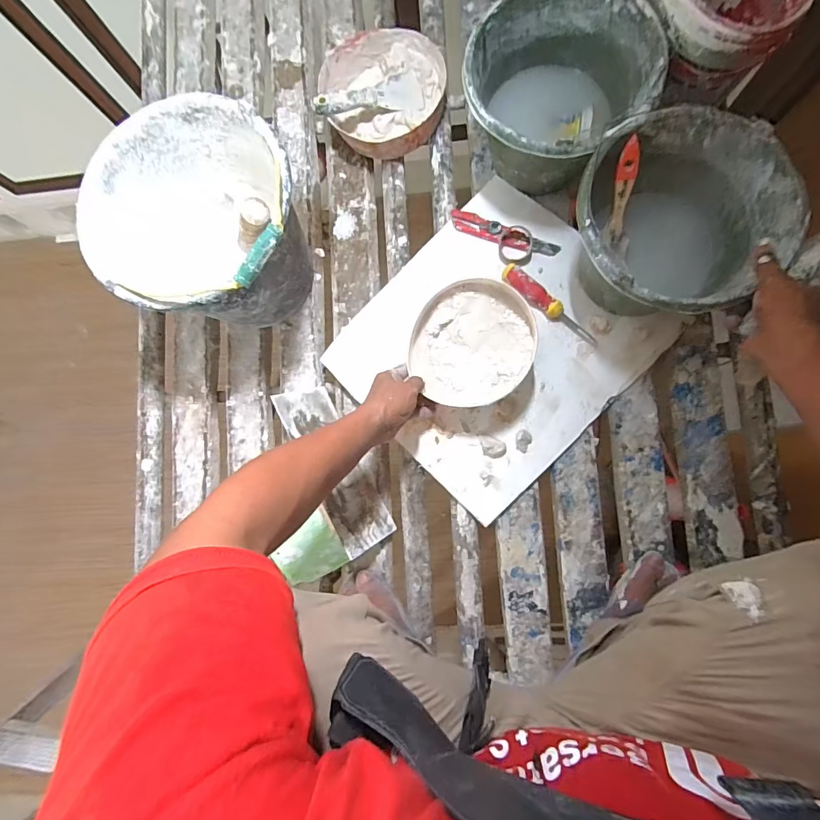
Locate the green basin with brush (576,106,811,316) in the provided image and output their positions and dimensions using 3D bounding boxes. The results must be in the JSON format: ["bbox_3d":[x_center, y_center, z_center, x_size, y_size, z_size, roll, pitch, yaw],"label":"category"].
[{"bbox_3d":[0.332,-0.226,0.571,0.237,0.169,0.232,-1,84,7],"label":"green basin with brush"}]

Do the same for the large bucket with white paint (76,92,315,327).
[{"bbox_3d":[-0.276,-0.253,0.628,0.273,0.249,0.264,-1,84,7],"label":"large bucket with white paint"}]

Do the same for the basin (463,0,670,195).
[{"bbox_3d":[0.210,-0.447,0.631,0.239,0.165,0.241,-1,84,7],"label":"basin"}]

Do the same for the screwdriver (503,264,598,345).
[{"bbox_3d":[0.220,-0.163,0.669,0.180,0.025,0.031,41,90,9],"label":"screwdriver"}]

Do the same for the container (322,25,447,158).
[{"bbox_3d":[-0.039,-0.541,0.736,0.206,0.060,0.209,-1,84,7],"label":"container"}]

